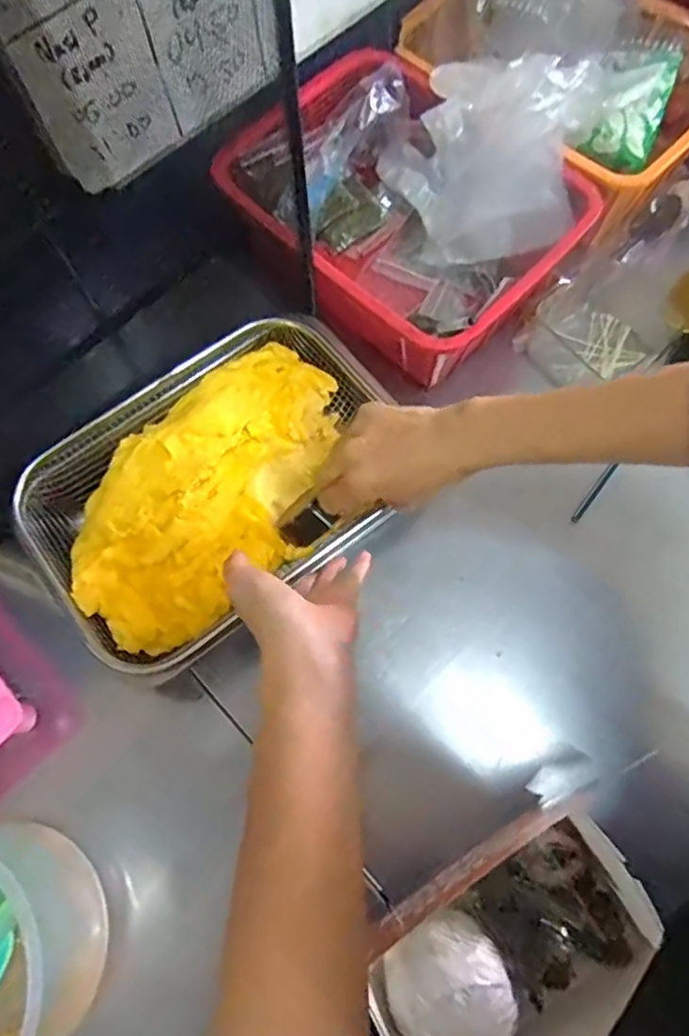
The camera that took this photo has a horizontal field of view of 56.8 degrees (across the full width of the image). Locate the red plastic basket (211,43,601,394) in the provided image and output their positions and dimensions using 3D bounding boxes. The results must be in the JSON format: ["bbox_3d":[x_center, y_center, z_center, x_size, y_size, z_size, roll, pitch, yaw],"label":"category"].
[{"bbox_3d":[0.056,-0.275,0.589,0.232,0.104,0.290,-42,74,-11],"label":"red plastic basket"}]

